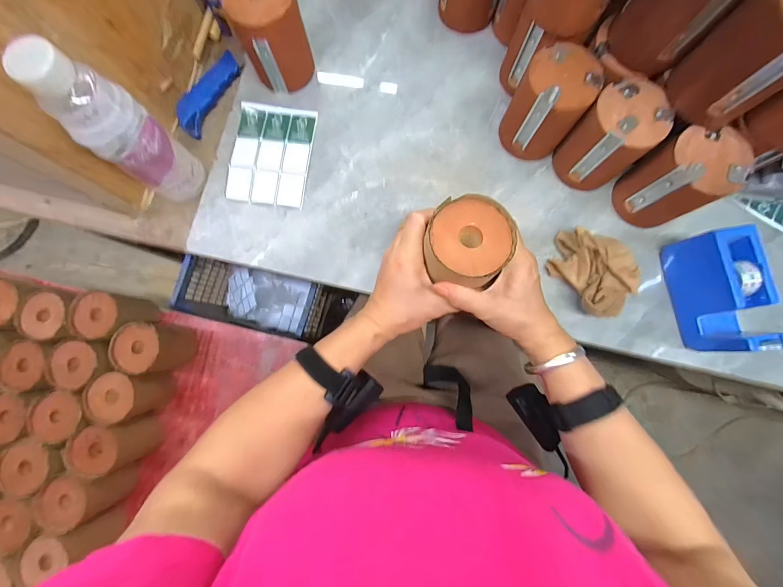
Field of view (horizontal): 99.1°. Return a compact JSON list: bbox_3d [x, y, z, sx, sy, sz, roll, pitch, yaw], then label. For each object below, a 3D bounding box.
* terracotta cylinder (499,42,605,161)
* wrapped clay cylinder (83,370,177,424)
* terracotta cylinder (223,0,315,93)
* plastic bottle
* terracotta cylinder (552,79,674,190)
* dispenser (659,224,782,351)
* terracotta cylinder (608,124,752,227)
[{"bbox_3d":[0.180,-0.219,0.396,0.076,0.103,0.076,0,83,0],"label":"terracotta cylinder"},{"bbox_3d":[-0.459,0.178,0.595,0.091,0.097,0.081,-11,83,-1],"label":"wrapped clay cylinder"},{"bbox_3d":[-0.143,-0.314,0.410,0.078,0.106,0.071,-21,83,-3],"label":"terracotta cylinder"},{"bbox_3d":[-0.274,-0.160,0.347,0.051,0.188,0.061,9,83,1],"label":"plastic bottle"},{"bbox_3d":[0.251,-0.178,0.390,0.077,0.102,0.078,0,83,0],"label":"terracotta cylinder"},{"bbox_3d":[0.367,-0.002,0.375,0.042,0.080,0.127,-9,83,-1],"label":"dispenser"},{"bbox_3d":[0.321,-0.127,0.378,0.074,0.100,0.079,0,83,0],"label":"terracotta cylinder"}]

